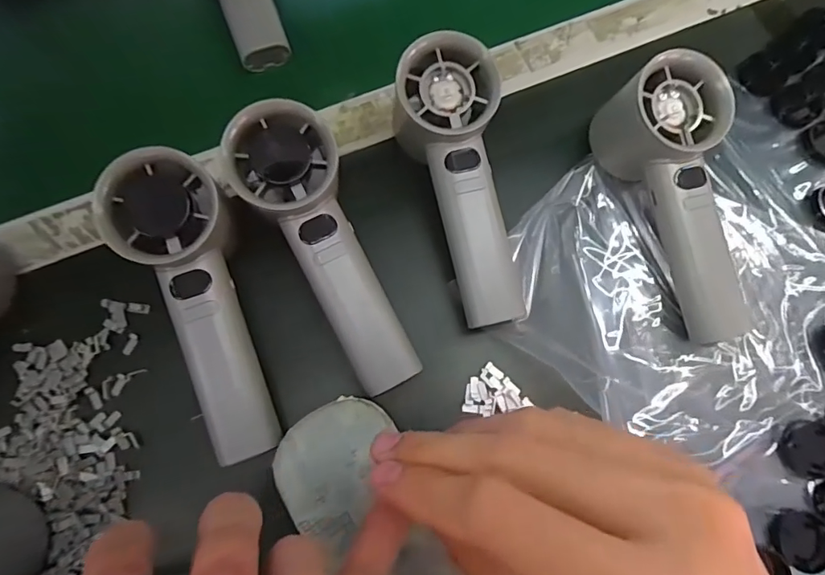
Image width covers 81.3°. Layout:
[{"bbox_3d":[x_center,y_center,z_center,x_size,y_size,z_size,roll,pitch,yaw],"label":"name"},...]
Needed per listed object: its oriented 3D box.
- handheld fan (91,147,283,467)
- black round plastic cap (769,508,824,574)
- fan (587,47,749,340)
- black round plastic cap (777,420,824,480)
[{"bbox_3d":[-0.107,0.010,0.249,0.052,0.038,0.157,-19,94,-6],"label":"handheld fan"},{"bbox_3d":[0.208,0.135,0.256,0.030,0.007,0.029,0,72,0],"label":"black round plastic cap"},{"bbox_3d":[0.155,-0.047,0.283,0.062,0.048,0.159,-15,90,-5],"label":"fan"},{"bbox_3d":[0.223,0.091,0.269,0.032,0.009,0.030,-1,72,0],"label":"black round plastic cap"}]

